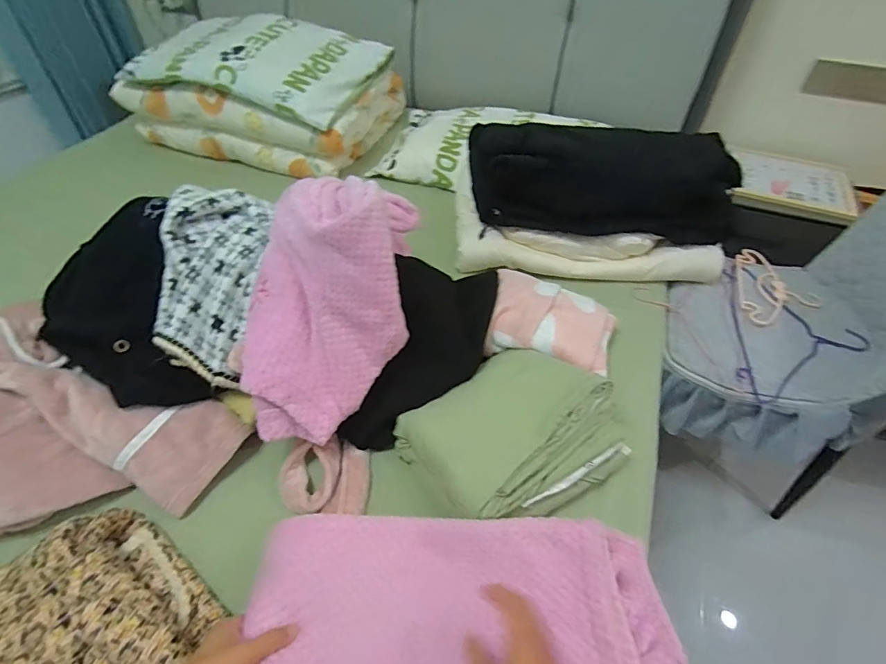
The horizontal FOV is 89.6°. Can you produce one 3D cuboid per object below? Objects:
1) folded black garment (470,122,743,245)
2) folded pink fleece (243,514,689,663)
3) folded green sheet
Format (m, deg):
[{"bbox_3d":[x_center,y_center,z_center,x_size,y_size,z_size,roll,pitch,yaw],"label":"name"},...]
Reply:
[{"bbox_3d":[0.329,-0.324,0.945,0.523,0.178,0.229,-1,47,-2],"label":"folded black garment"},{"bbox_3d":[0.035,0.314,0.463,0.445,0.057,0.255,-4,47,-4],"label":"folded pink fleece"},{"bbox_3d":[0.105,0.143,0.646,0.268,0.091,0.239,-32,55,-27],"label":"folded green sheet"}]

